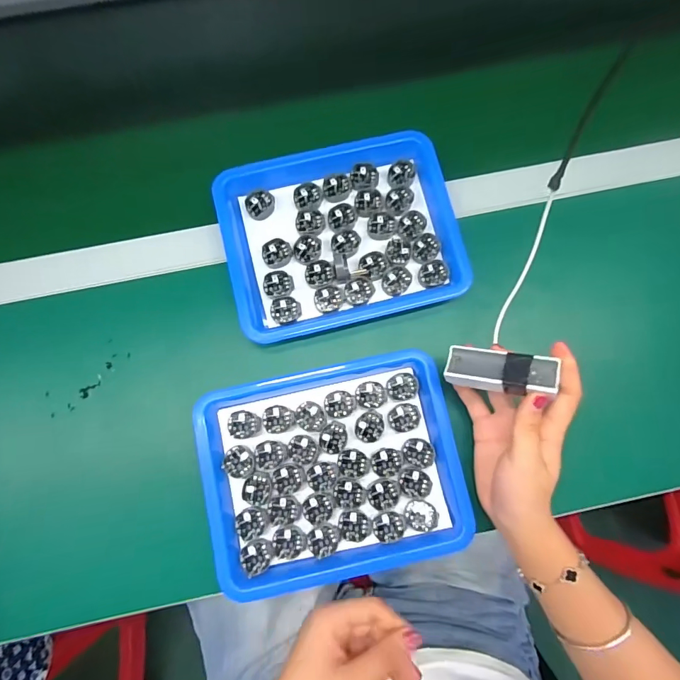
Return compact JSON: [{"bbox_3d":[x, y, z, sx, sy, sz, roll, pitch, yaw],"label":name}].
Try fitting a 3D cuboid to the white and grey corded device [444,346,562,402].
[{"bbox_3d":[0.120,0.023,0.309,0.077,0.013,0.031,7,81,27],"label":"white and grey corded device"}]

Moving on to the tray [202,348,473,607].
[{"bbox_3d":[-0.006,0.115,0.364,0.214,0.033,0.180,-12,78,-1],"label":"tray"}]

